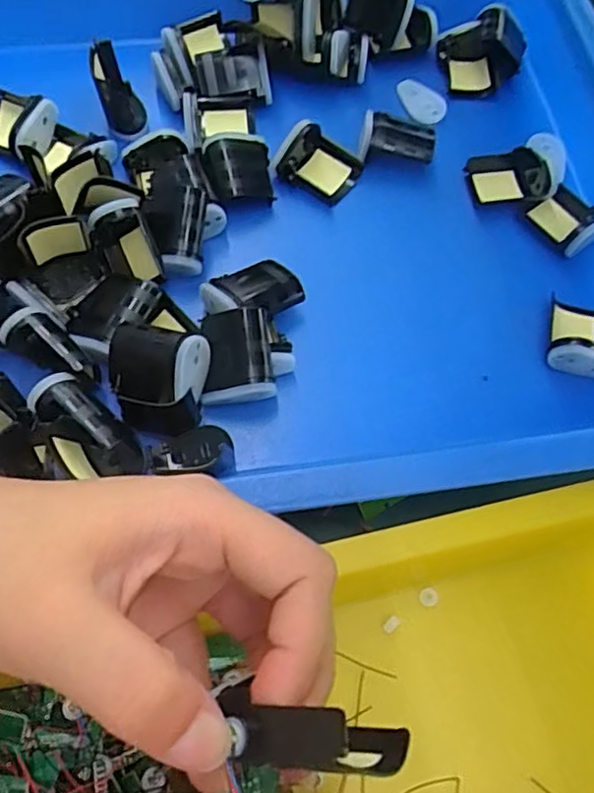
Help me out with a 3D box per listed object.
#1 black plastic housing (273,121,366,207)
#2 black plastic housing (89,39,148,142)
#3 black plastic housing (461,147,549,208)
[{"bbox_3d":[0.012,-0.133,0.343,0.042,0.018,0.033,30,69,9],"label":"black plastic housing"},{"bbox_3d":[-0.100,-0.171,0.342,0.022,0.034,0.038,-15,70,-9],"label":"black plastic housing"},{"bbox_3d":[0.119,-0.125,0.347,0.041,0.015,0.033,-7,68,-6],"label":"black plastic housing"}]

